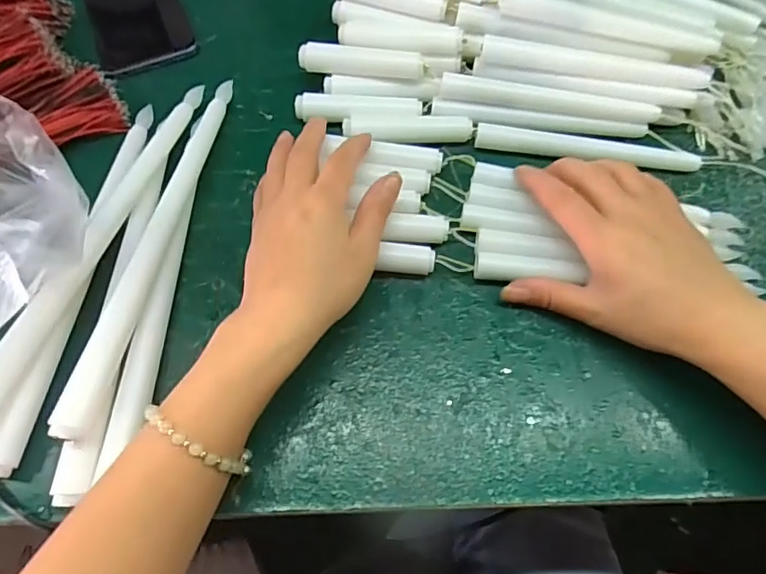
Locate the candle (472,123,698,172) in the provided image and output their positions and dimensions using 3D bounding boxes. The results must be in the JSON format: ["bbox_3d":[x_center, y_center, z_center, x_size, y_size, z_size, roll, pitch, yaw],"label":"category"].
[{"bbox_3d":[0.136,-0.096,0.355,0.146,0.009,0.016,9,66,4],"label":"candle"}]

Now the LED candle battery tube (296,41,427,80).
[{"bbox_3d":[-0.014,-0.158,0.368,0.086,0.013,0.018,8,66,3],"label":"LED candle battery tube"}]

